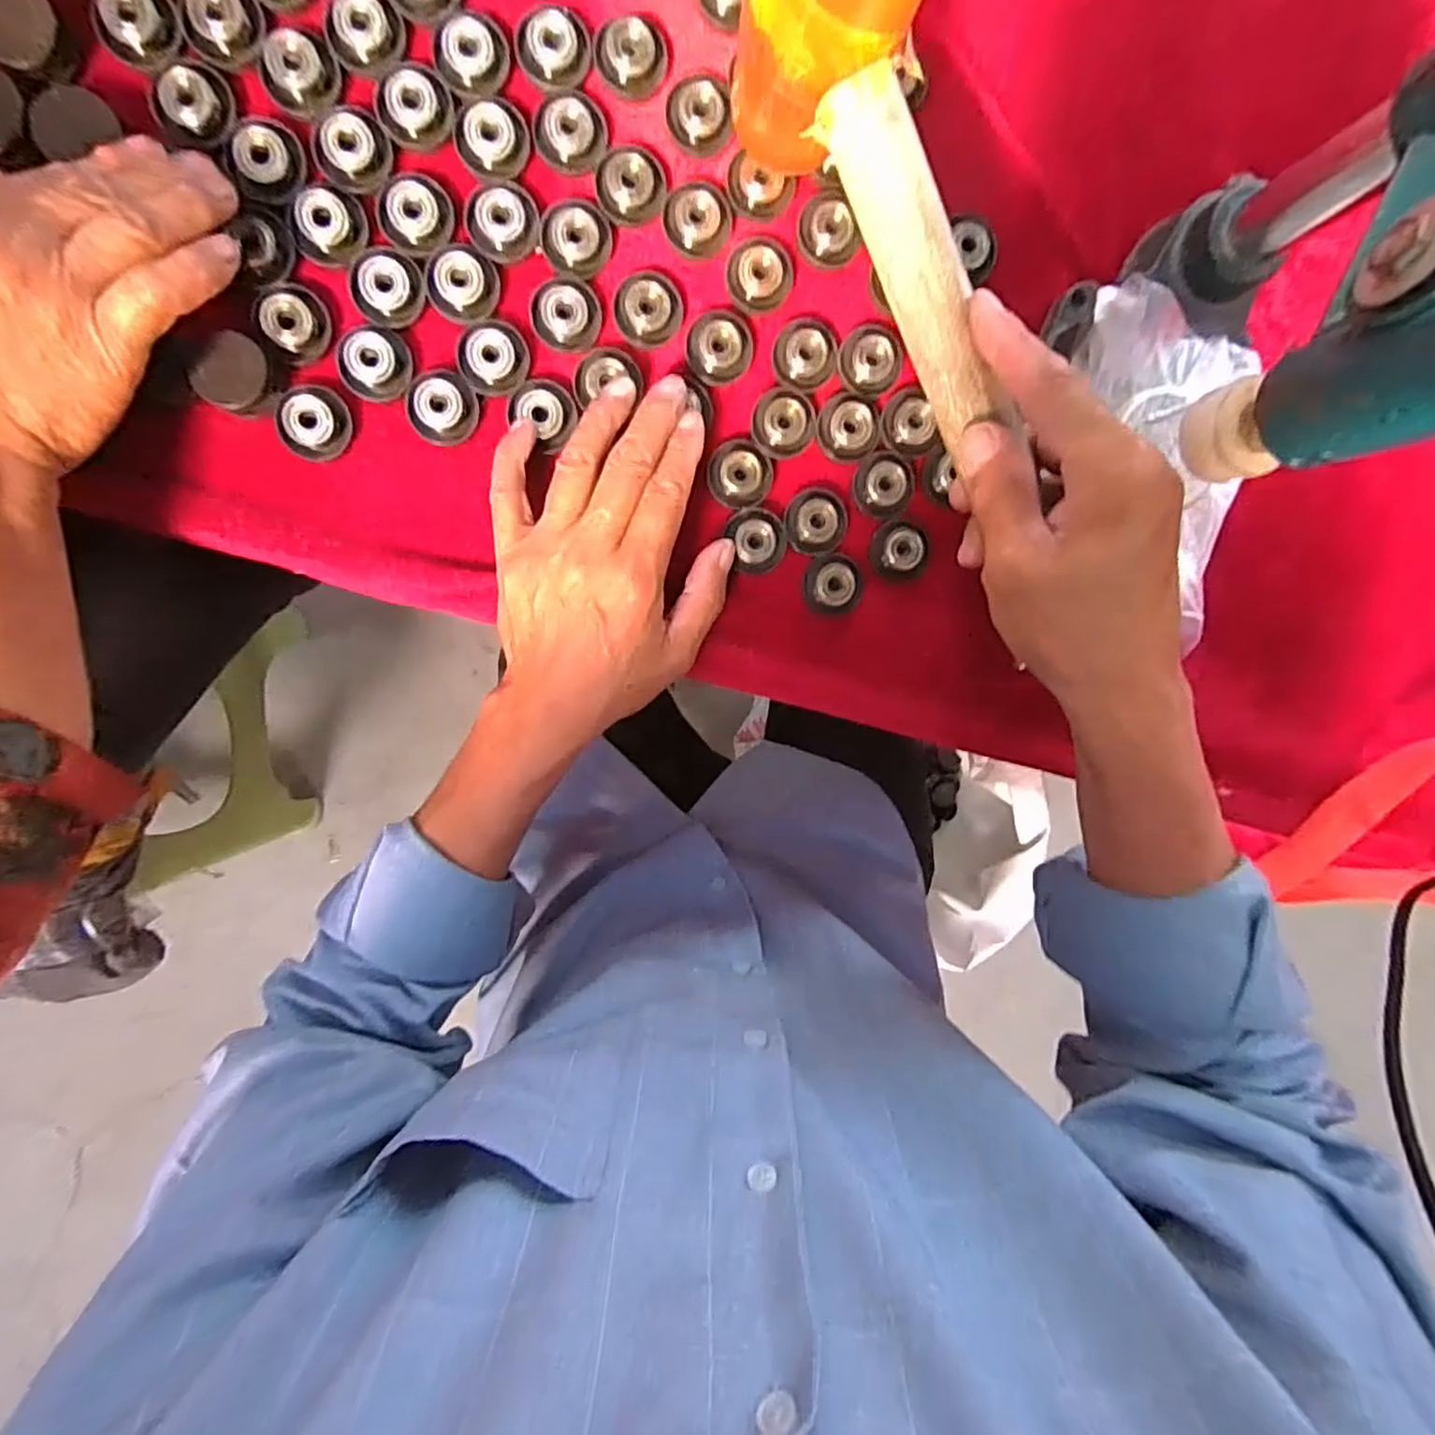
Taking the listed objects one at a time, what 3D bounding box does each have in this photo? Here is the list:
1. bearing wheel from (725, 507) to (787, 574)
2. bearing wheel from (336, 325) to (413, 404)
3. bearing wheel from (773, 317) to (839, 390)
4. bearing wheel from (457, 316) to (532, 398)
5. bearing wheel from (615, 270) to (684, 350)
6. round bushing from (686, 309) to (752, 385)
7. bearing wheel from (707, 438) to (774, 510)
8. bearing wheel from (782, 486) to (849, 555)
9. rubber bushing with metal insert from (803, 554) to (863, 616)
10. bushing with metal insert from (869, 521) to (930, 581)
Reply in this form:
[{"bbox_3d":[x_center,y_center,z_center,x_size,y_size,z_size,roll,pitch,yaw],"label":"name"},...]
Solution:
[{"bbox_3d":[0.022,-0.092,0.335,0.030,0.008,0.031,-1,98,-6],"label":"bearing wheel"},{"bbox_3d":[-0.160,-0.165,0.302,0.029,0.011,0.032,35,93,-10],"label":"bearing wheel"},{"bbox_3d":[0.045,-0.182,0.325,0.031,0.012,0.033,-1,98,-6],"label":"bearing wheel"},{"bbox_3d":[-0.107,-0.169,0.309,0.032,0.008,0.031,-1,98,-6],"label":"bearing wheel"},{"bbox_3d":[-0.033,-0.198,0.315,0.032,0.010,0.034,-1,98,-6],"label":"bearing wheel"},{"bbox_3d":[0.002,-0.183,0.320,0.032,0.011,0.034,-1,98,-6],"label":"round bushing"},{"bbox_3d":[0.012,-0.124,0.330,0.032,0.008,0.033,-1,98,-6],"label":"bearing wheel"},{"bbox_3d":[0.051,-0.102,0.337,0.032,0.009,0.033,-1,98,-6],"label":"bearing wheel"},{"bbox_3d":[0.063,-0.070,0.345,0.033,0.011,0.030,-1,98,-6],"label":"rubber bushing with metal insert"},{"bbox_3d":[0.097,-0.089,0.347,0.028,0.009,0.030,-15,99,-4],"label":"bushing with metal insert"}]

